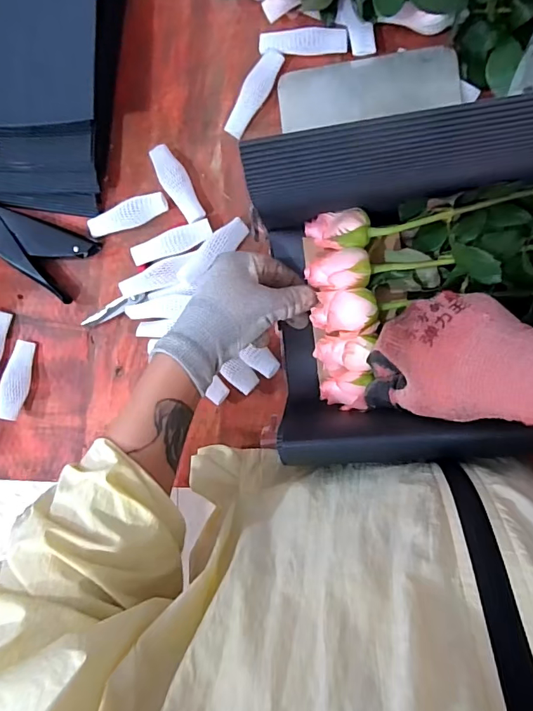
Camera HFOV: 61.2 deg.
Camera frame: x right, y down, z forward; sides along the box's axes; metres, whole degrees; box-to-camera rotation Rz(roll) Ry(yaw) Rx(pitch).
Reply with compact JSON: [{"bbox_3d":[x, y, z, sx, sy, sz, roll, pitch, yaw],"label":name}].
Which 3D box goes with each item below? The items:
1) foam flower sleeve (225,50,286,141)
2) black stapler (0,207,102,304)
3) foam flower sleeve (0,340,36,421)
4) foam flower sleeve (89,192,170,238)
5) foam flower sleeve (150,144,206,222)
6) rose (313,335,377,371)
[{"bbox_3d":[-0.013,-0.268,0.464,0.024,0.017,0.087,31,95,4],"label":"foam flower sleeve"},{"bbox_3d":[-0.262,-0.120,0.486,0.142,0.025,0.067,27,95,4],"label":"black stapler"},{"bbox_3d":[-0.278,0.026,0.498,0.026,0.026,0.084,9,93,5],"label":"foam flower sleeve"},{"bbox_3d":[-0.147,-0.149,0.478,0.090,0.017,0.026,-12,91,6],"label":"foam flower sleeve"},{"bbox_3d":[-0.091,-0.177,0.470,0.026,0.018,0.087,-29,89,6],"label":"foam flower sleeve"},{"bbox_3d":[0.060,-0.001,0.356,0.042,0.025,0.028,1,92,6],"label":"rose"}]

